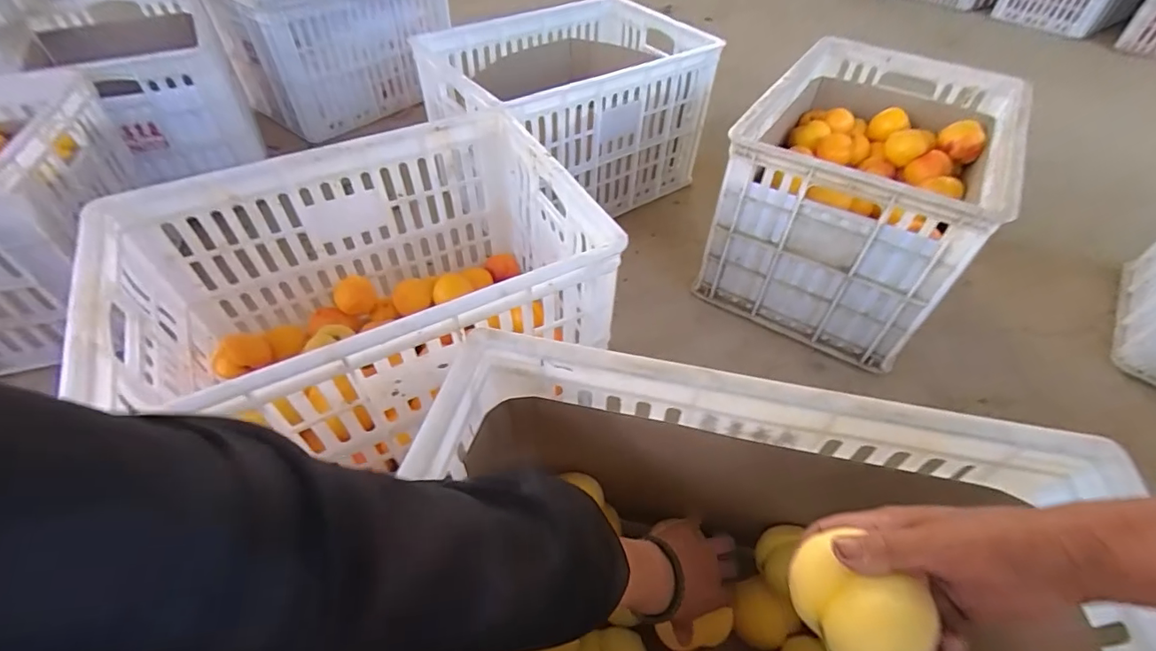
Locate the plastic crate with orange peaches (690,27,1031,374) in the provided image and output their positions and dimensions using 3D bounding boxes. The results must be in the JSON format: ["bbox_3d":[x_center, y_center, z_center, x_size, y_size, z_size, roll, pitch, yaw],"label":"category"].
[{"bbox_3d":[0.475,-0.233,0.857,0.333,0.303,0.465,25,52,22],"label":"plastic crate with orange peaches"}]

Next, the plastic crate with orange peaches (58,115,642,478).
[{"bbox_3d":[-0.239,-0.037,0.621,0.481,0.238,0.341,-23,51,-20],"label":"plastic crate with orange peaches"}]

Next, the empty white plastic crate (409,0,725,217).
[{"bbox_3d":[-0.012,-0.434,1.020,0.493,0.291,0.339,-26,52,-23],"label":"empty white plastic crate"}]

